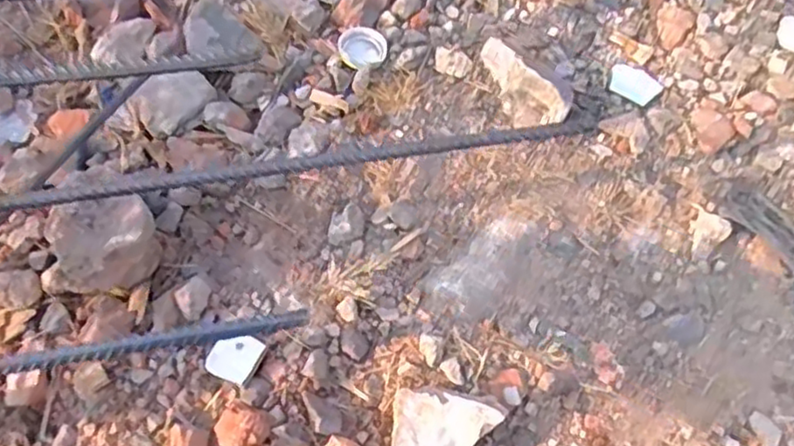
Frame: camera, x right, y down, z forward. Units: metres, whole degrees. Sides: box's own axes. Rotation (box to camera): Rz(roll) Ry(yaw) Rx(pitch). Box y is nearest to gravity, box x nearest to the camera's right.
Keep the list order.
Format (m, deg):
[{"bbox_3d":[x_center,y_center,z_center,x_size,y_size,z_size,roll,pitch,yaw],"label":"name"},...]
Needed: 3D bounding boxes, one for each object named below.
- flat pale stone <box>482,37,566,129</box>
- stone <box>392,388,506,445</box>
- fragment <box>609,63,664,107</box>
[{"bbox_3d":[0.100,-0.112,0.560,0.042,0.025,0.086,-43,85,27],"label":"flat pale stone"},{"bbox_3d":[0.033,0.147,0.470,0.069,0.028,0.057,7,71,3],"label":"stone"},{"bbox_3d":[0.202,-0.118,0.583,0.043,0.004,0.031,29,74,10],"label":"fragment"}]

